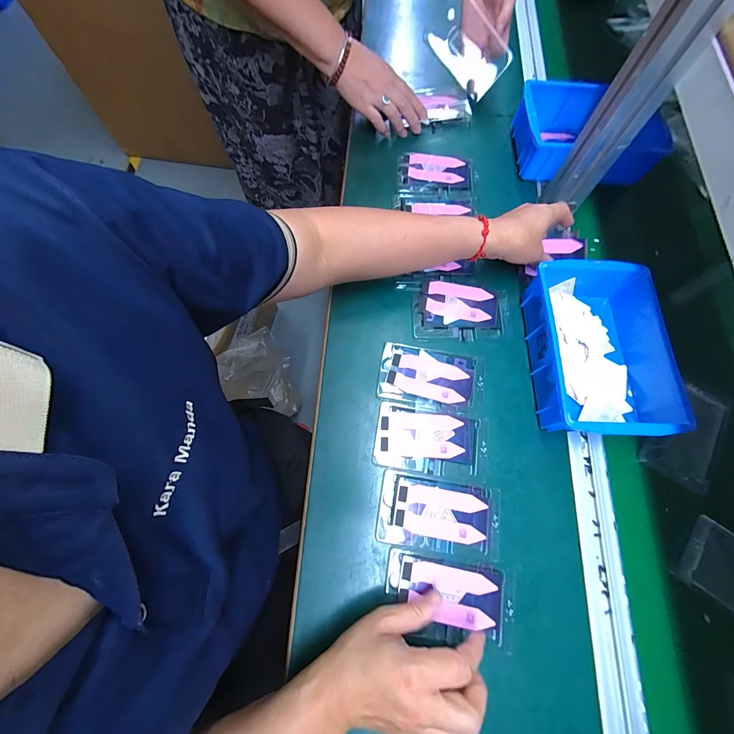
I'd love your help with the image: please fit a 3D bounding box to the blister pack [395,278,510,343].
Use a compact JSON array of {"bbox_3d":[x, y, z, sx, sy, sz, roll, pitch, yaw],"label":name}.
[{"bbox_3d":[0.118,-0.078,0.435,0.139,0.004,0.093,-1,72,0],"label":"blister pack"}]

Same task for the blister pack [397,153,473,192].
[{"bbox_3d":[0.105,-0.299,0.507,0.113,0.010,0.068,3,72,1],"label":"blister pack"}]

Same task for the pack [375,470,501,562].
[{"bbox_3d":[0.077,0.158,0.353,0.129,0.008,0.072,9,72,3],"label":"pack"}]

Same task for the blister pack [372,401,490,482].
[{"bbox_3d":[0.074,0.085,0.379,0.129,0.005,0.074,7,72,2],"label":"blister pack"}]

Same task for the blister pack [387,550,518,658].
[{"bbox_3d":[0.083,0.231,0.327,0.126,0.014,0.071,9,72,3],"label":"blister pack"}]

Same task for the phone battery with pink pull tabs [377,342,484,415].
[{"bbox_3d":[0.079,0.013,0.404,0.126,0.007,0.077,10,72,3],"label":"phone battery with pink pull tabs"}]

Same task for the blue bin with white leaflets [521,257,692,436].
[{"bbox_3d":[0.279,-0.020,0.388,0.156,0.059,0.202,2,72,1],"label":"blue bin with white leaflets"}]

